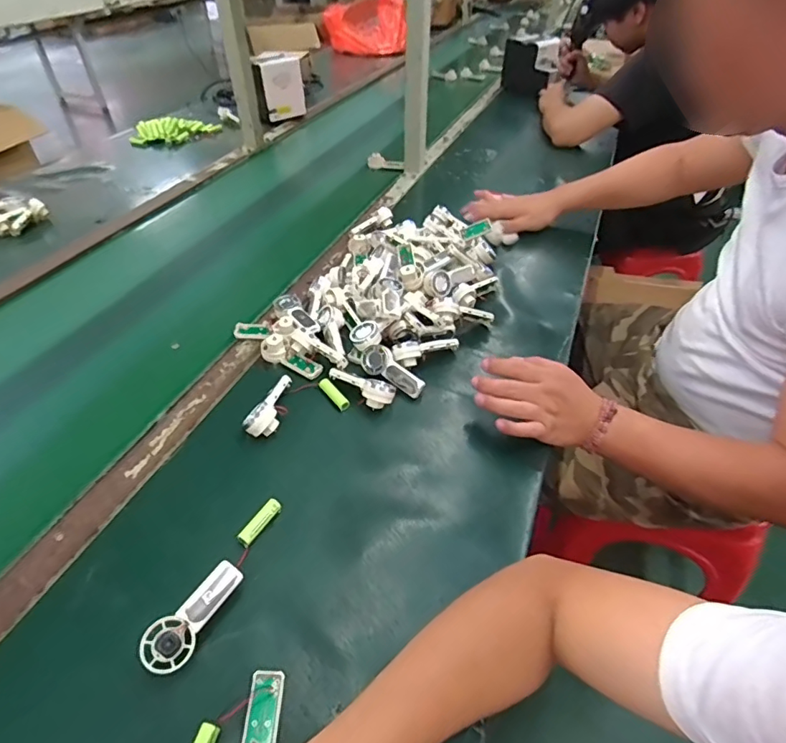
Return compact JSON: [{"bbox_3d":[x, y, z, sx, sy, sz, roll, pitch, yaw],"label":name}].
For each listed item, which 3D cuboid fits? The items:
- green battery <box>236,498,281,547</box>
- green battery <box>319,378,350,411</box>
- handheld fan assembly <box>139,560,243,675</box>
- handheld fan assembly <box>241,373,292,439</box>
[{"bbox_3d":[-0.133,0.152,0.495,0.015,0.014,0.051,24,48,22],"label":"green battery"},{"bbox_3d":[-0.073,0.028,0.612,0.014,0.011,0.054,-28,51,-27],"label":"green battery"},{"bbox_3d":[-0.170,0.205,0.419,0.035,0.015,0.092,22,48,20],"label":"handheld fan assembly"},{"bbox_3d":[-0.141,0.042,0.593,0.035,0.032,0.091,18,46,17],"label":"handheld fan assembly"}]

